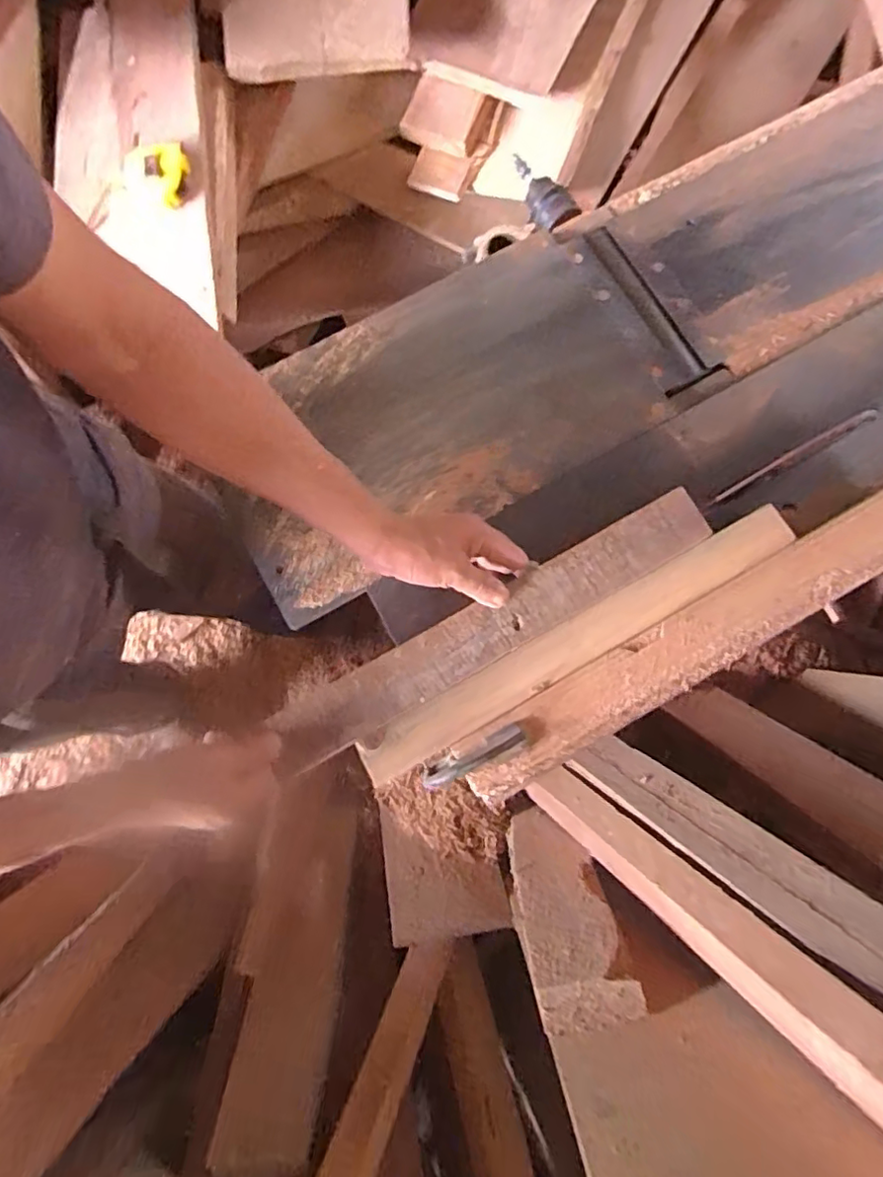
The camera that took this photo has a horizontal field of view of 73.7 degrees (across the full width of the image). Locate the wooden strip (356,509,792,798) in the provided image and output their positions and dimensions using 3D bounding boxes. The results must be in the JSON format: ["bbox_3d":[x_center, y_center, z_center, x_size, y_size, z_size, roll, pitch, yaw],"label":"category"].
[{"bbox_3d":[0.131,0.048,0.547,0.449,0.030,0.049,-29,79,-6],"label":"wooden strip"}]

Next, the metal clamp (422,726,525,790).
[{"bbox_3d":[0.028,0.146,0.513,0.094,0.014,0.020,-26,79,-6],"label":"metal clamp"}]

